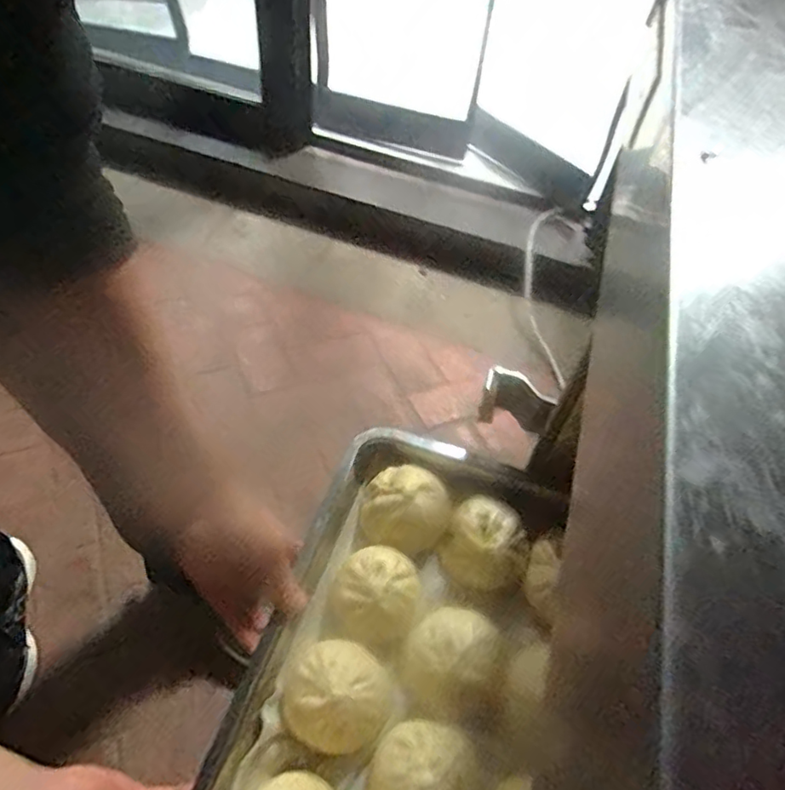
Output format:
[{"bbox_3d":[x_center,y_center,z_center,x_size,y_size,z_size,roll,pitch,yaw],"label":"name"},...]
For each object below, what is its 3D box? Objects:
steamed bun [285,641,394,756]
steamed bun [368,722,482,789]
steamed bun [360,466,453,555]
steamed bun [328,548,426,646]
[{"bbox_3d":[-0.043,0.239,0.458,0.084,0.052,0.077,1,51,-1],"label":"steamed bun"},{"bbox_3d":[0.023,0.283,0.426,0.079,0.042,0.084,29,56,20],"label":"steamed bun"},{"bbox_3d":[0.012,0.106,0.546,0.082,0.041,0.077,1,51,-1],"label":"steamed bun"},{"bbox_3d":[-0.014,0.172,0.500,0.076,0.036,0.073,1,51,-1],"label":"steamed bun"}]

